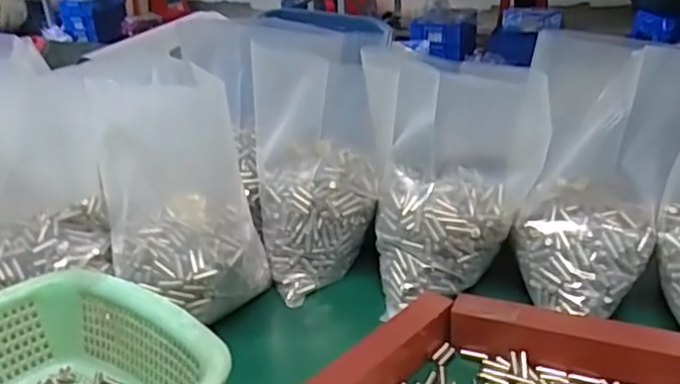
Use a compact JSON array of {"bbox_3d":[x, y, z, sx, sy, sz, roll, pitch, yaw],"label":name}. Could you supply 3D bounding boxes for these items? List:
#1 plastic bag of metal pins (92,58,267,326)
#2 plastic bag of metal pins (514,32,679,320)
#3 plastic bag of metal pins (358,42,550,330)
[{"bbox_3d":[-0.134,0.000,0.526,0.122,0.191,0.123,-14,26,-20],"label":"plastic bag of metal pins"},{"bbox_3d":[0.206,-0.013,0.490,0.116,0.197,0.108,6,27,21],"label":"plastic bag of metal pins"},{"bbox_3d":[0.097,-0.012,0.534,0.130,0.182,0.086,-6,25,-3],"label":"plastic bag of metal pins"}]

